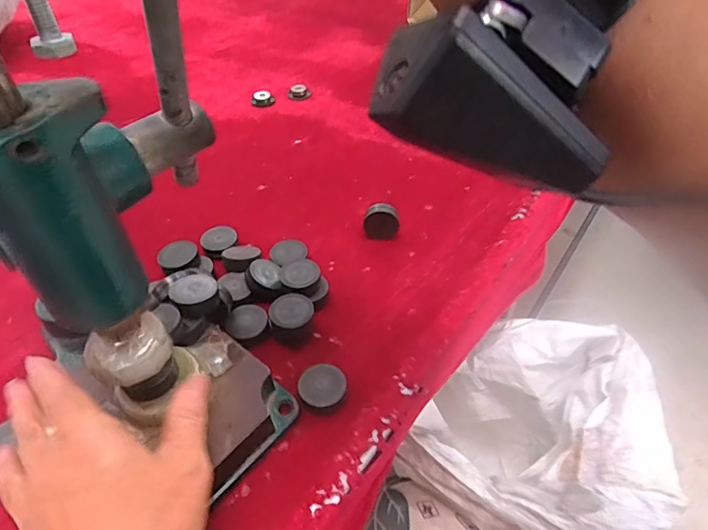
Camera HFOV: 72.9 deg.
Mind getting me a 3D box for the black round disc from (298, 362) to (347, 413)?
[{"bbox_3d":[-0.022,0.085,0.332,0.032,0.010,0.032,0,44,0],"label":"black round disc"}]

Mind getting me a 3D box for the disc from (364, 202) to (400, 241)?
[{"bbox_3d":[0.026,-0.039,0.443,0.031,0.036,0.012,4,44,5],"label":"disc"}]

